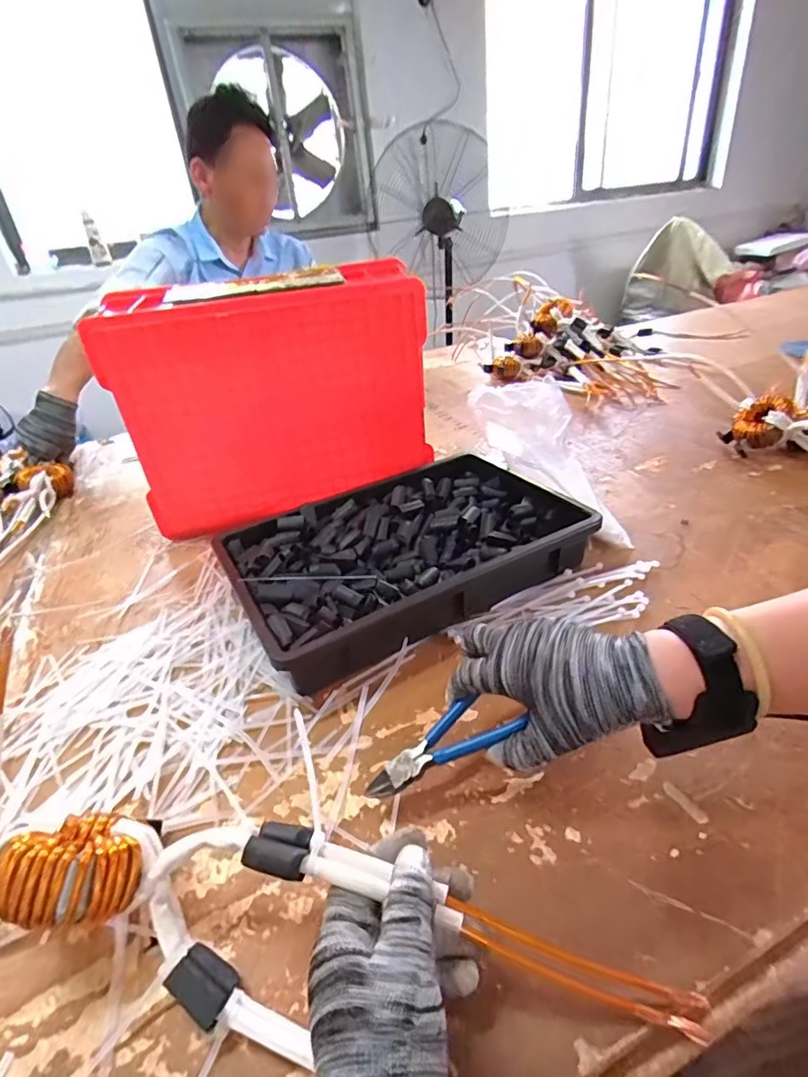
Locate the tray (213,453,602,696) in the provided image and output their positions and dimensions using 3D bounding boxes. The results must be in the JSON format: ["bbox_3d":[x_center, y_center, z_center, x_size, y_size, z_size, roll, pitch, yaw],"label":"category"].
[{"bbox_3d":[0.002,0.016,0.591,0.361,0.064,0.249,-22,35,-23],"label":"tray"}]

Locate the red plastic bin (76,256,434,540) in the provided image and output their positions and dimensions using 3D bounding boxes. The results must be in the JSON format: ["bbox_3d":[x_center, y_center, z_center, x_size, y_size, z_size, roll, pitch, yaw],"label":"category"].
[{"bbox_3d":[-0.163,-0.179,0.713,0.380,0.292,0.129,-11,32,-7],"label":"red plastic bin"}]

